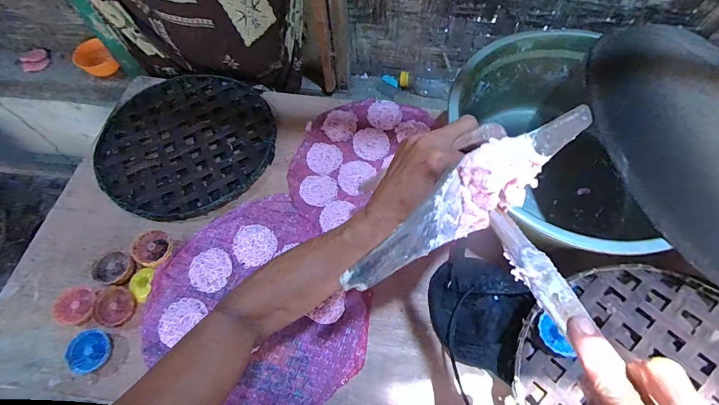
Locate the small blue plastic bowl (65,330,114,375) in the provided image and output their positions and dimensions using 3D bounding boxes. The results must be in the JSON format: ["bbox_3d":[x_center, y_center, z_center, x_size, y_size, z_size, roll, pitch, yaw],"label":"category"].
[{"bbox_3d":[-0.413,0.227,0.539,0.059,0.010,0.061,4,72,-12],"label":"small blue plastic bowl"}]

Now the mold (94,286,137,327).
[{"bbox_3d":[-0.395,0.167,0.573,0.063,0.013,0.058,-1,62,2],"label":"mold"}]

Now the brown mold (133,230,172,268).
[{"bbox_3d":[-0.354,0.080,0.607,0.067,0.023,0.057,35,69,18],"label":"brown mold"}]

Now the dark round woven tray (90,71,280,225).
[{"bbox_3d":[-0.361,-0.138,0.752,0.343,0.048,0.370,-1,62,2],"label":"dark round woven tray"}]

